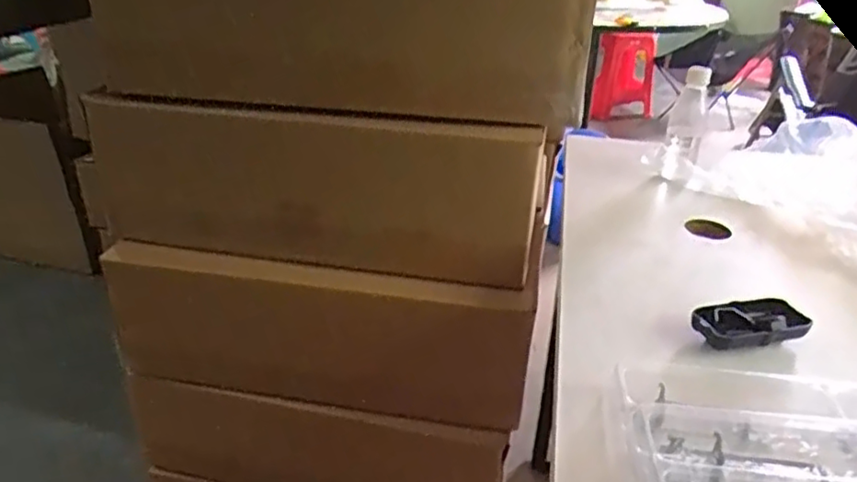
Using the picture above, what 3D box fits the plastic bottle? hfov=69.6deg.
[{"bbox_3d":[0.398,-0.175,0.956,0.056,0.176,0.052,13,30,20],"label":"plastic bottle"}]

